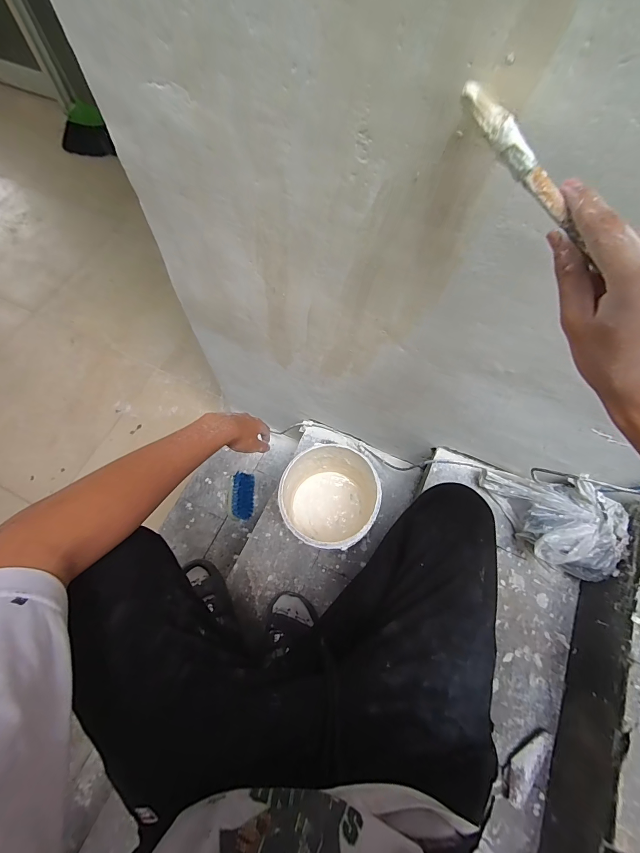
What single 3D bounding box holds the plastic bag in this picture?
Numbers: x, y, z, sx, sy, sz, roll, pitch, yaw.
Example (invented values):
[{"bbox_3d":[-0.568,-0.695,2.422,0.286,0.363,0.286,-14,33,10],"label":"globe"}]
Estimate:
[{"bbox_3d":[0.382,0.161,0.603,0.205,0.110,0.137,17,67,6],"label":"plastic bag"}]

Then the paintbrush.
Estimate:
[{"bbox_3d":[0.137,-0.162,0.228,0.012,0.013,0.146,-31,85,-14],"label":"paintbrush"}]

